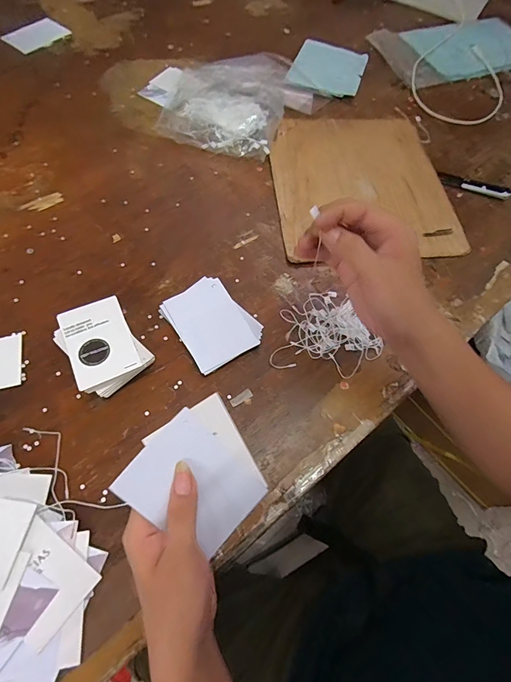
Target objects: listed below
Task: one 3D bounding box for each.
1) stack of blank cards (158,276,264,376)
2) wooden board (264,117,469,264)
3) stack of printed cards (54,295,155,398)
[{"bbox_3d":[-0.049,-0.022,0.410,0.082,0.011,0.102,-32,70,-16],"label":"stack of blank cards"},{"bbox_3d":[0.150,-0.233,0.523,0.245,0.007,0.272,-3,65,-4],"label":"wooden board"},{"bbox_3d":[-0.158,0.006,0.379,0.071,0.033,0.093,-33,71,-16],"label":"stack of printed cards"}]

